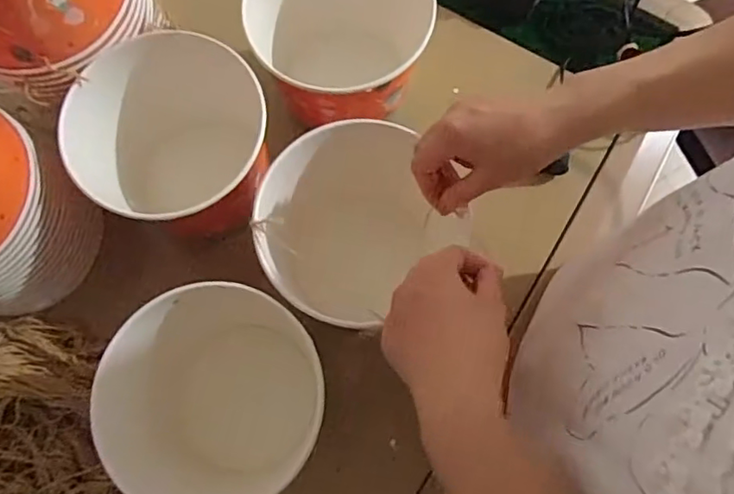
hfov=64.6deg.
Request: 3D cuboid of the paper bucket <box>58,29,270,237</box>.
[{"bbox_3d":[-0.172,-0.086,0.540,0.170,0.168,0.153,6,76,3],"label":"paper bucket"}]

